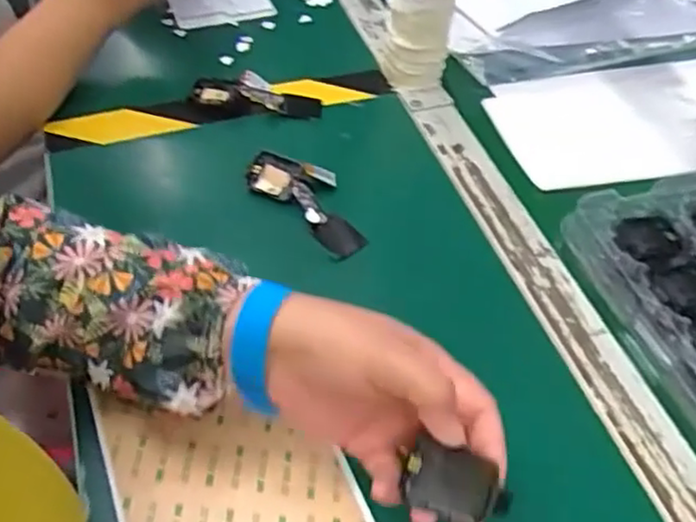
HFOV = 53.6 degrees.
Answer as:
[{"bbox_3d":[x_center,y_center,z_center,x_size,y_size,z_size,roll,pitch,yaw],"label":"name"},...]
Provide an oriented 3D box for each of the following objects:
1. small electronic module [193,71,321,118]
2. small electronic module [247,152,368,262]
[{"bbox_3d":[-0.079,-0.146,0.602,0.110,0.019,0.033,6,50,1],"label":"small electronic module"},{"bbox_3d":[-0.026,-0.050,0.523,0.106,0.021,0.048,37,57,24],"label":"small electronic module"}]

